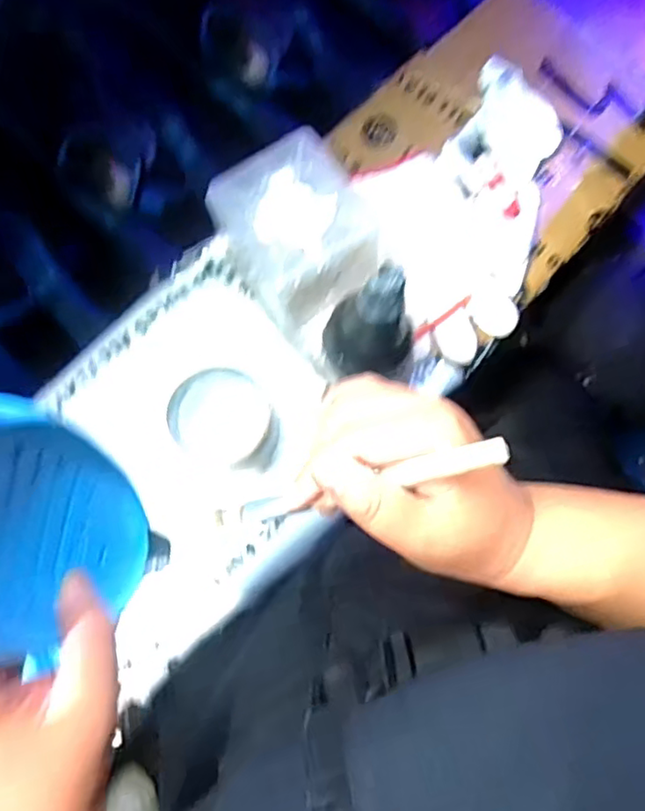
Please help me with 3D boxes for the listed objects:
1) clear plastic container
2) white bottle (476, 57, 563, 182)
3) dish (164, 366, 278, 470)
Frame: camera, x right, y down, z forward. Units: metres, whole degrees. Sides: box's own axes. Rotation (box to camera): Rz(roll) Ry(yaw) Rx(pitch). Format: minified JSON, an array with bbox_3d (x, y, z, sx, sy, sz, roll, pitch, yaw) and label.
[{"bbox_3d":[-0.020,-0.128,0.509,0.103,0.110,0.127,-26,76,-5],"label":"clear plastic container"},{"bbox_3d":[0.176,-0.260,0.574,0.058,0.041,0.113,-27,76,-5],"label":"white bottle"},{"bbox_3d":[-0.079,0.012,0.503,0.074,0.046,0.080,-1,75,2],"label":"dish"}]

